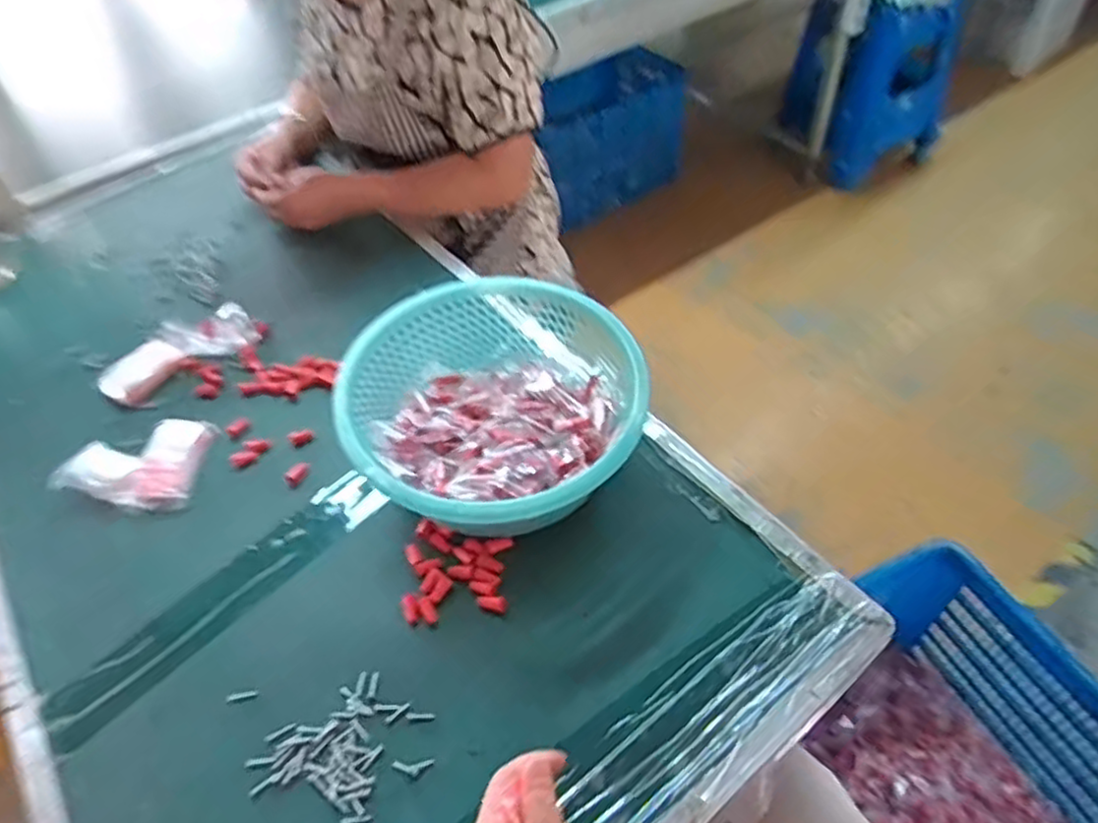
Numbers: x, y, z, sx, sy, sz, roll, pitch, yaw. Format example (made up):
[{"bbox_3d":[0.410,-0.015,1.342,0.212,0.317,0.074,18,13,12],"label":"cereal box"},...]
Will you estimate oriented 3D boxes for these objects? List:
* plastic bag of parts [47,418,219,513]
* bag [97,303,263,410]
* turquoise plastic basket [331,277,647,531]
[{"bbox_3d":[-0.426,0.053,0.731,0.139,0.018,0.107,-1,50,5],"label":"plastic bag of parts"},{"bbox_3d":[-0.432,-0.072,0.830,0.172,0.029,0.082,-35,55,-22],"label":"bag"},{"bbox_3d":[-0.048,0.003,0.680,0.260,0.116,0.254,-29,53,-18],"label":"turquoise plastic basket"}]

